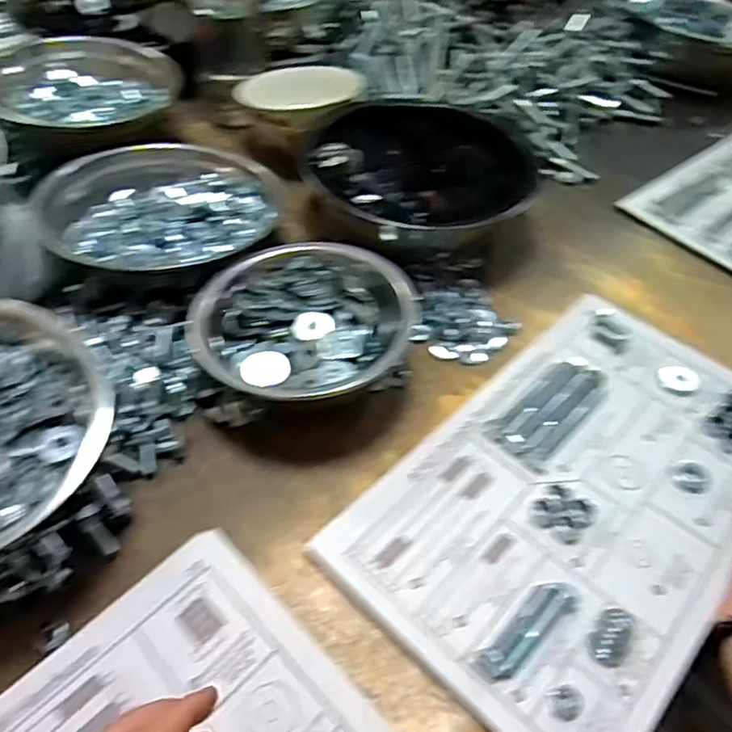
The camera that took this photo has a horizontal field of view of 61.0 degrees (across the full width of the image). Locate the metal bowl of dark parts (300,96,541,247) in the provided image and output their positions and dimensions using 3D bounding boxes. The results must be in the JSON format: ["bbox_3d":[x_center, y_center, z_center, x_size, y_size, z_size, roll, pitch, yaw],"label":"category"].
[{"bbox_3d":[0.052,-0.210,0.685,0.230,0.076,0.235,2,50,-2],"label":"metal bowl of dark parts"}]

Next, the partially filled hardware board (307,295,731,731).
[{"bbox_3d":[0.170,0.088,0.475,0.223,0.017,0.374,38,57,25],"label":"partially filled hardware board"}]

